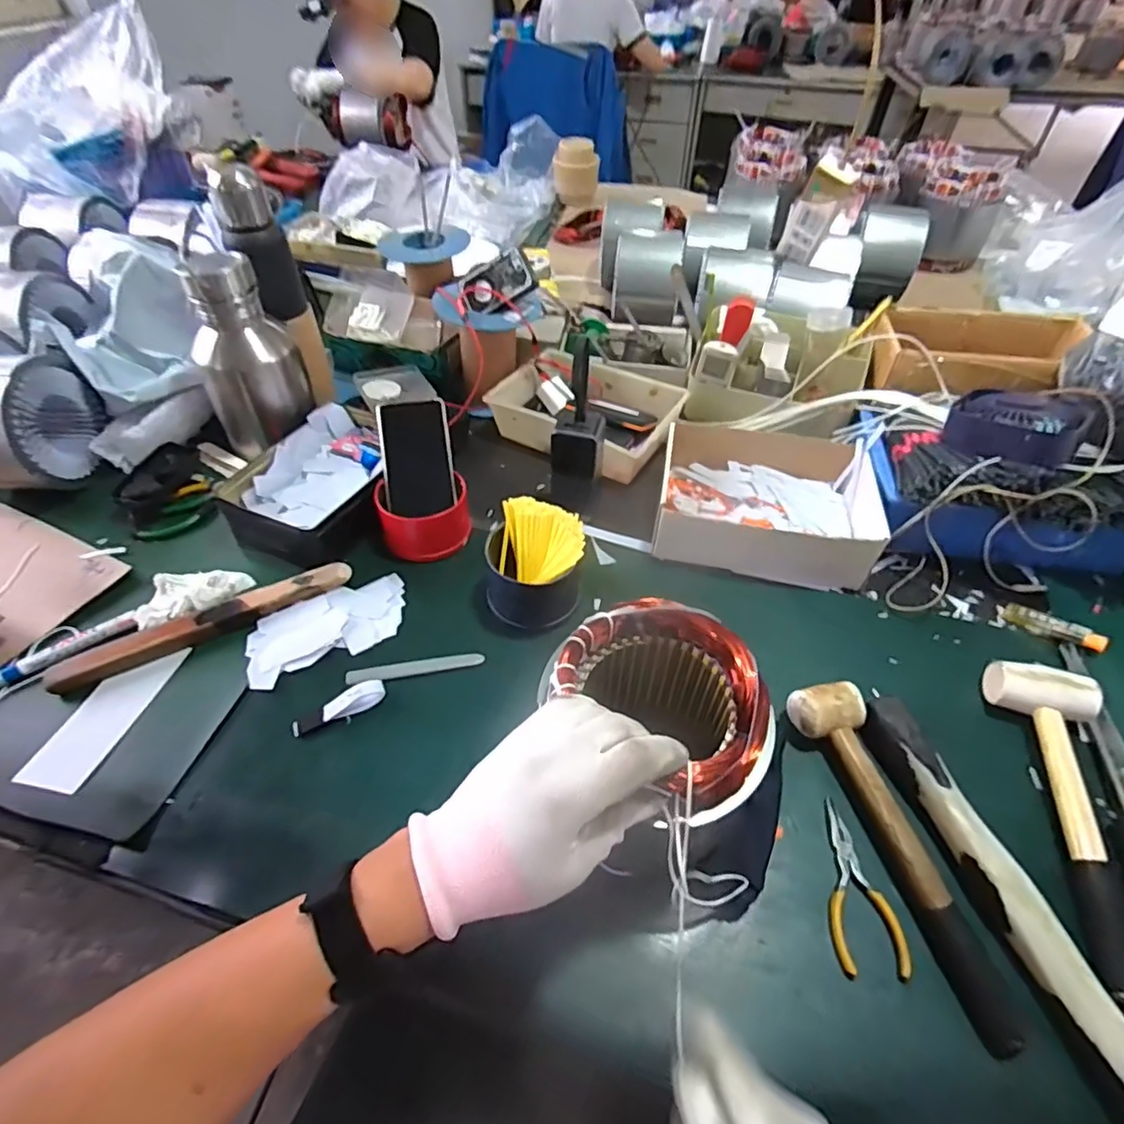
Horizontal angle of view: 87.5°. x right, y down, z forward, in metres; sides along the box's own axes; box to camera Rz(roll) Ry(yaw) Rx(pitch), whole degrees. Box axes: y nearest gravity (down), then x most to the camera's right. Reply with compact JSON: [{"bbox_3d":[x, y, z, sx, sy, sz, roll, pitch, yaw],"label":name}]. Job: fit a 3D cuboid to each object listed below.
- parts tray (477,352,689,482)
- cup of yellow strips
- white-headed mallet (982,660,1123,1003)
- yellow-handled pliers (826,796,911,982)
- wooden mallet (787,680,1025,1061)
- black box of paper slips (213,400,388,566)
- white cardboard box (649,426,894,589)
[{"bbox_3d":[0.040,-0.213,0.837,0.252,0.059,0.175,28,54,22],"label":"parts tray"},{"bbox_3d":[-0.029,0.004,0.621,0.102,0.094,0.101,0,49,-1],"label":"cup of yellow strips"},{"bbox_3d":[0.414,0.198,0.474,0.079,0.038,0.258,13,50,10],"label":"white-headed mallet"},{"bbox_3d":[0.225,0.247,0.452,0.048,0.007,0.120,2,49,1],"label":"yellow-handled pliers"},{"bbox_3d":[0.255,0.216,0.456,0.059,0.035,0.258,-7,50,-7],"label":"wooden mallet"},{"bbox_3d":[-0.281,-0.095,0.705,0.158,0.055,0.210,25,53,20],"label":"black box of paper slips"},{"bbox_3d":[0.248,-0.078,0.711,0.251,0.064,0.203,9,50,7],"label":"white cardboard box"}]

